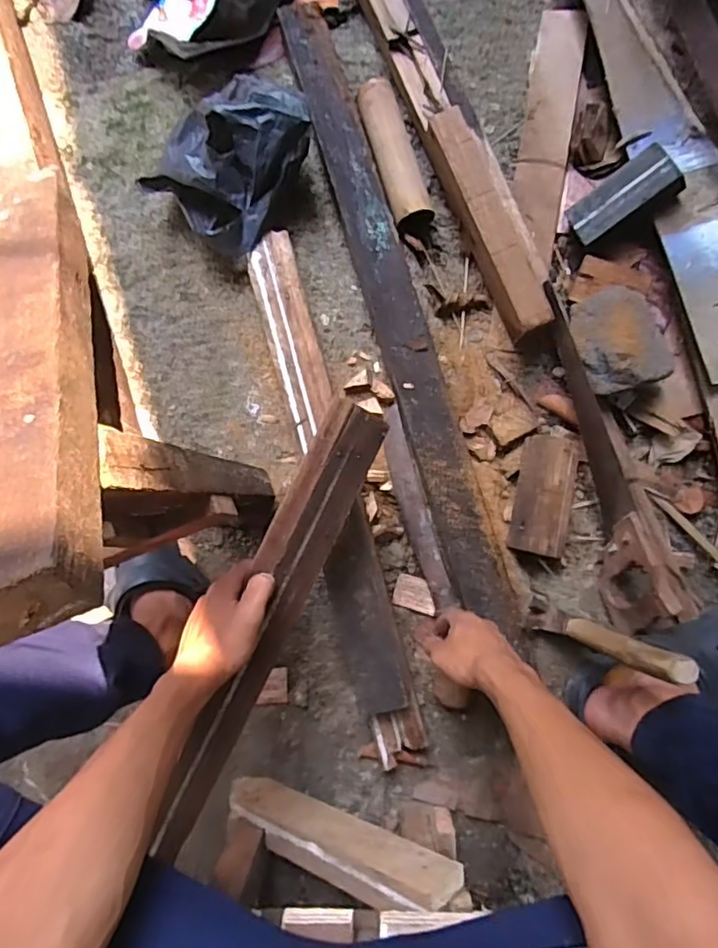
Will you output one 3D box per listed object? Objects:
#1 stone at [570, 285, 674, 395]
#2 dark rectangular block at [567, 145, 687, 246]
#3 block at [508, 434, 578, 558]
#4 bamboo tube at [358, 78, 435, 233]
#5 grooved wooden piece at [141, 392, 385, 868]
[{"bbox_3d":[0.297,-0.155,0.655,0.095,0.053,0.116,-15,87,2],"label":"stone"},{"bbox_3d":[0.307,-0.319,0.681,0.114,0.056,0.058,-28,85,30],"label":"dark rectangular block"},{"bbox_3d":[0.225,0.025,0.705,0.064,0.039,0.142,12,88,3],"label":"block"},{"bbox_3d":[0.042,-0.406,0.747,0.053,0.044,0.193,-18,87,1],"label":"bamboo tube"},{"bbox_3d":[-0.092,0.153,0.554,0.059,0.040,0.467,24,89,3],"label":"grooved wooden piece"}]

